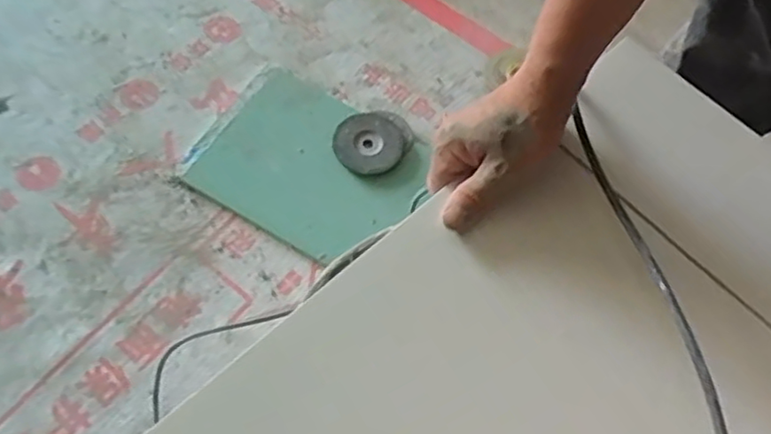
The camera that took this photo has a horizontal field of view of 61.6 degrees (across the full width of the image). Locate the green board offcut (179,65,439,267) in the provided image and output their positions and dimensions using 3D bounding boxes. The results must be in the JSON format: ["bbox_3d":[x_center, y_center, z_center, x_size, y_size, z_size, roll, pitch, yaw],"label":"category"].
[{"bbox_3d":[-0.107,-0.074,0.912,0.302,0.019,0.229,28,68,11],"label":"green board offcut"}]

